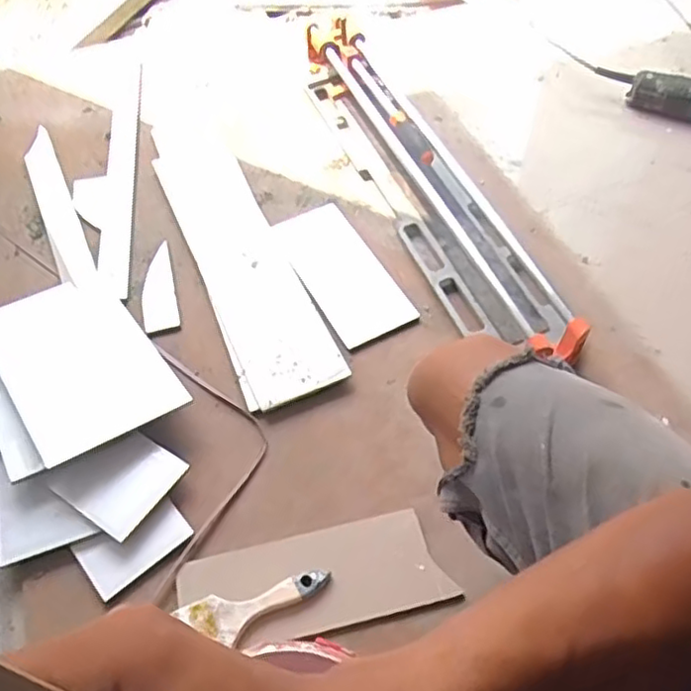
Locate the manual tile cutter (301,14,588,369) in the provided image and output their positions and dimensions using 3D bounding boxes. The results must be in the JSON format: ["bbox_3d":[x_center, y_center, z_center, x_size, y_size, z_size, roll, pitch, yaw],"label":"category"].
[{"bbox_3d":[0.109,-0.252,0.980,0.118,0.094,0.724,-19,57,-12],"label":"manual tile cutter"}]

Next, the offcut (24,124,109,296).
[{"bbox_3d":[-0.436,-0.206,0.994,0.049,0.014,0.368,-22,58,-14],"label":"offcut"}]

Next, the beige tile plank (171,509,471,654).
[{"bbox_3d":[-0.031,0.244,0.682,0.268,0.014,0.102,-12,56,-7],"label":"beige tile plank"}]

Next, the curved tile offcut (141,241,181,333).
[{"bbox_3d":[-0.262,-0.082,0.911,0.047,0.007,0.146,-13,56,-8],"label":"curved tile offcut"}]

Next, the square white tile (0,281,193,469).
[{"bbox_3d":[-0.333,0.012,0.813,0.168,0.009,0.291,-25,50,-27],"label":"square white tile"}]

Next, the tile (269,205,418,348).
[{"bbox_3d":[-0.006,-0.107,0.926,0.113,0.015,0.231,-24,66,-19],"label":"tile"}]

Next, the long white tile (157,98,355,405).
[{"bbox_3d":[-0.168,-0.161,0.960,0.126,0.017,0.577,-20,57,-12],"label":"long white tile"}]

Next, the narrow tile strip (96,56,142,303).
[{"bbox_3d":[-0.359,-0.287,1.050,0.046,0.013,0.524,-7,55,-4],"label":"narrow tile strip"}]

